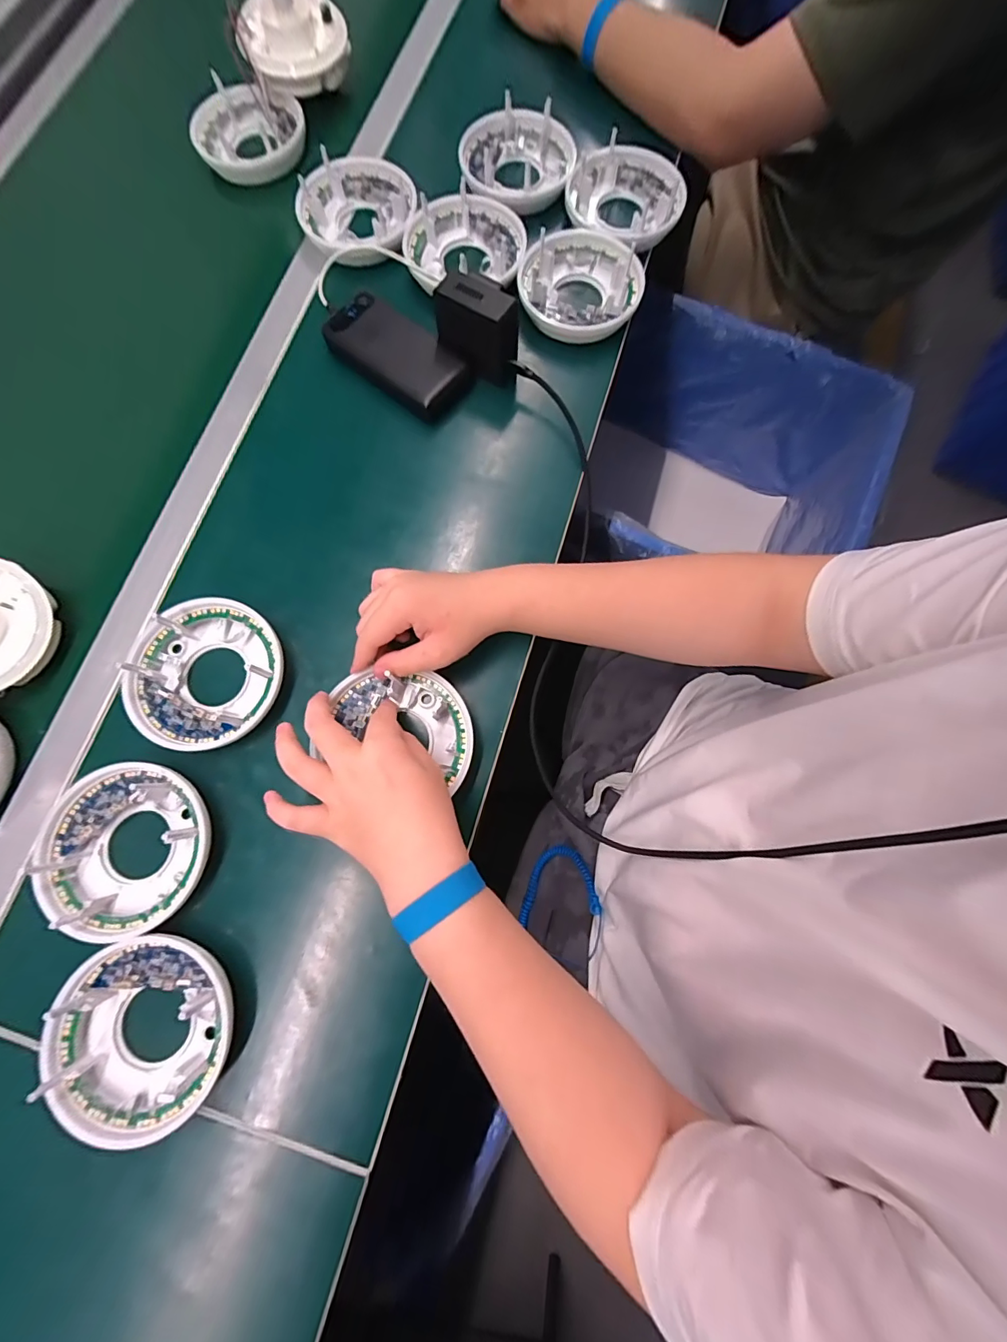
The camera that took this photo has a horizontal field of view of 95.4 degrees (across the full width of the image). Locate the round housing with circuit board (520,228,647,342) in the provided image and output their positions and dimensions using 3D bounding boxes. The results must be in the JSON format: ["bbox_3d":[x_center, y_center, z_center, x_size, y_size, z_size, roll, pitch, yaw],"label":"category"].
[{"bbox_3d":[0.082,-0.422,0.500,0.129,0.033,0.129,0,78,1],"label":"round housing with circuit board"}]

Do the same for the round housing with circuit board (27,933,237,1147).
[{"bbox_3d":[-0.269,0.271,0.342,0.124,0.039,0.128,0,78,1],"label":"round housing with circuit board"}]

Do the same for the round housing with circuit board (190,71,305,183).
[{"bbox_3d":[-0.313,-0.668,0.567,0.126,0.044,0.126,0,78,1],"label":"round housing with circuit board"}]

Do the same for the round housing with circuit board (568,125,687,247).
[{"bbox_3d":[0.138,-0.541,0.525,0.130,0.034,0.131,0,78,1],"label":"round housing with circuit board"}]

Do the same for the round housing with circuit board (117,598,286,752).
[{"bbox_3d":[-0.263,0.001,0.404,0.124,0.035,0.130,0,78,1],"label":"round housing with circuit board"}]

